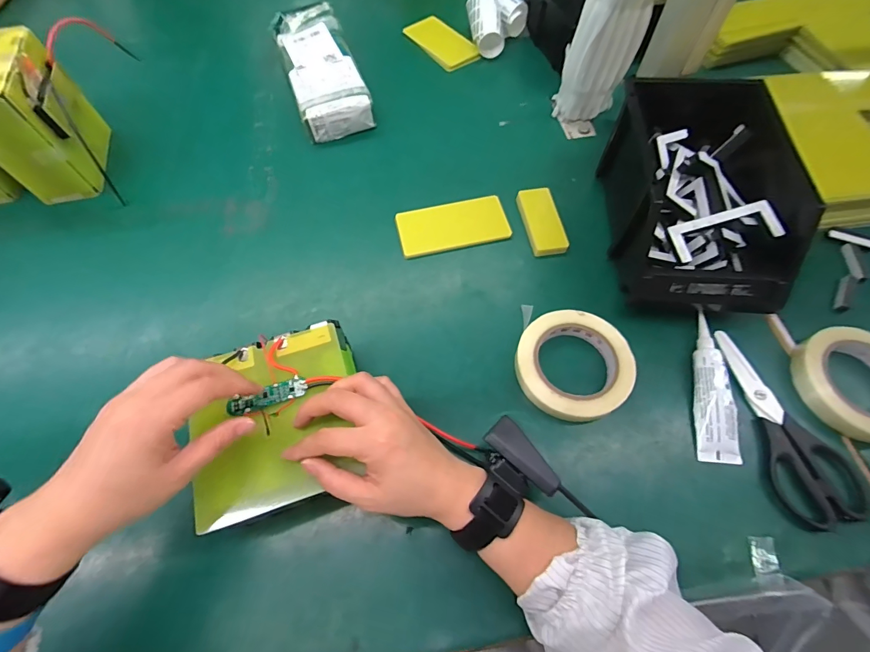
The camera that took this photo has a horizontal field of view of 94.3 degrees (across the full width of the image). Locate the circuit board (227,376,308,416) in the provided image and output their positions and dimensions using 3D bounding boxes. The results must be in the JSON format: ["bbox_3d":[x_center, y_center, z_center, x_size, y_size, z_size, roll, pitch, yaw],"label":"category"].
[{"bbox_3d":[-0.142,0.060,0.342,0.065,0.004,0.016,-18,65,-9],"label":"circuit board"}]

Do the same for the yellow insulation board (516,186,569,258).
[{"bbox_3d":[0.135,-0.135,0.511,0.044,0.014,0.100,-6,63,-2],"label":"yellow insulation board"}]

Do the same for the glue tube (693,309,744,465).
[{"bbox_3d":[0.275,0.056,0.400,0.035,0.022,0.149,6,63,4],"label":"glue tube"}]

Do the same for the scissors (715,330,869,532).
[{"bbox_3d":[0.349,0.091,0.395,0.076,0.024,0.189,-1,63,0],"label":"scissors"}]

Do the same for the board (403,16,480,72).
[{"bbox_3d":[0.013,-0.494,0.701,0.075,0.009,0.145,-31,67,-14],"label":"board"}]

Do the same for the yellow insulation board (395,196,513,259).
[{"bbox_3d":[0.022,-0.126,0.514,0.135,0.013,0.068,-12,63,-5],"label":"yellow insulation board"}]

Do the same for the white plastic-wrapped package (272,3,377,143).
[{"bbox_3d":[-0.182,-0.405,0.636,0.107,0.050,0.274,-18,64,-8],"label":"white plastic-wrapped package"}]

